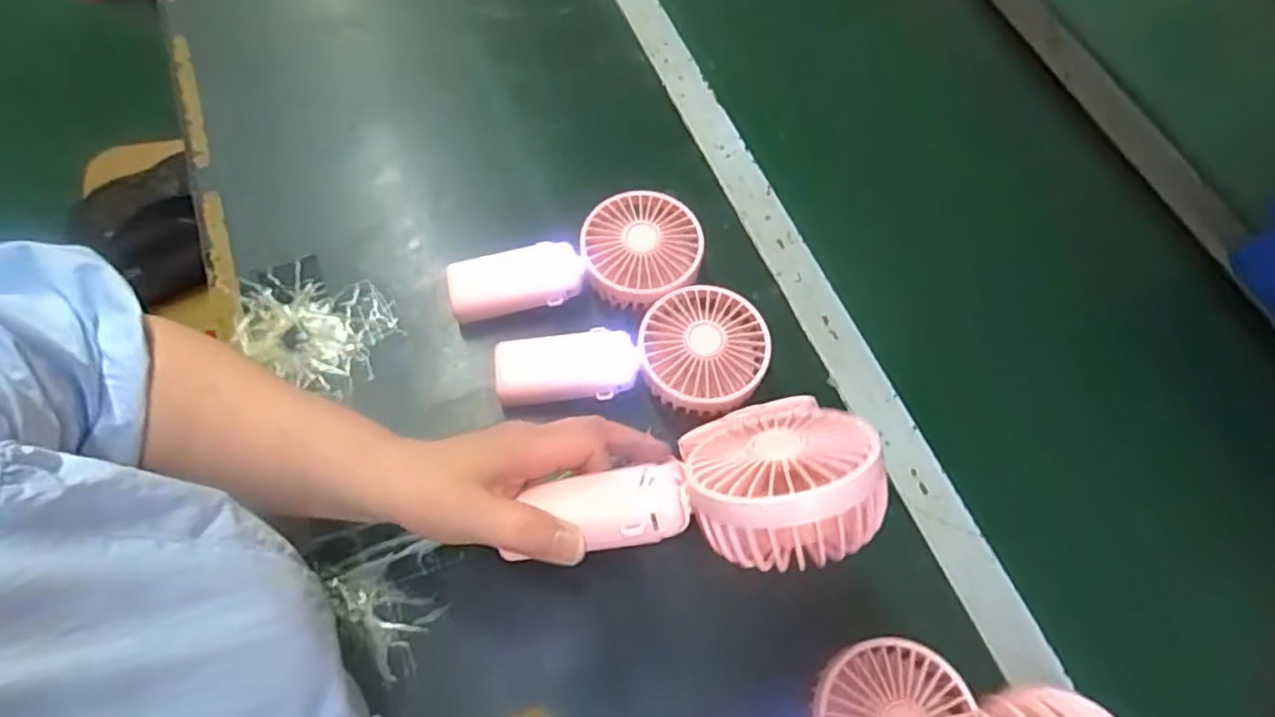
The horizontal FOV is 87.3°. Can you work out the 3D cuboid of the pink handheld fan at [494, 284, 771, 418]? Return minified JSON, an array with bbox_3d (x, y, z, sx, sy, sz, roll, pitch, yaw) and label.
[{"bbox_3d":[-0.001,0.012,0.460,0.178,0.052,0.089,-14,67,-12],"label":"pink handheld fan"}]

